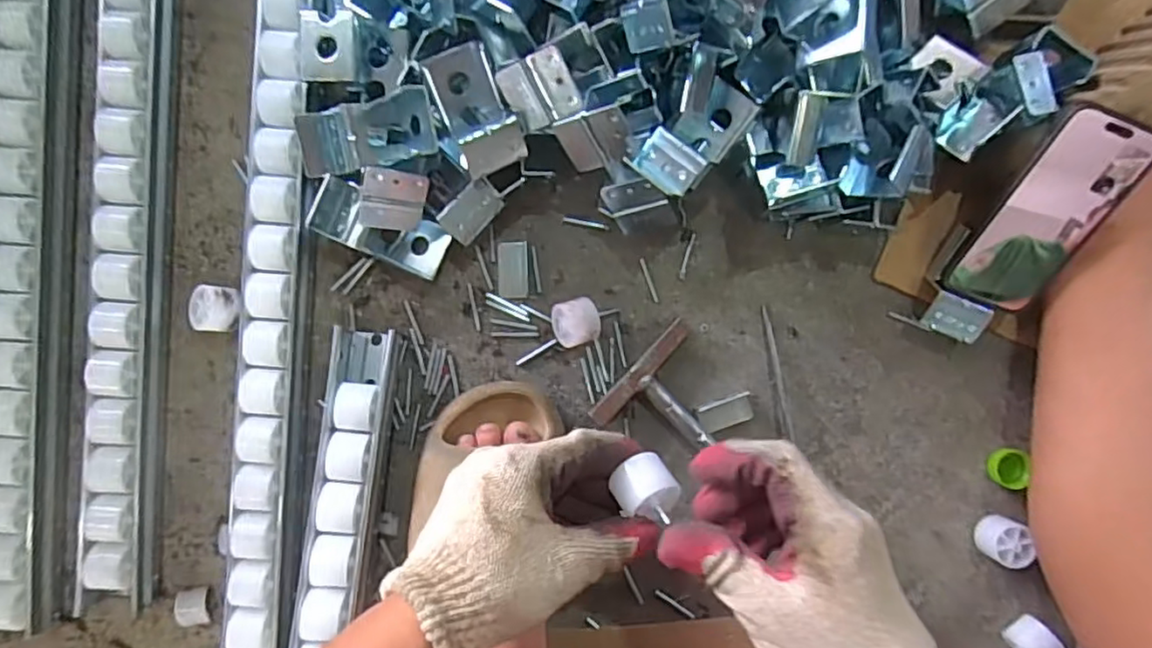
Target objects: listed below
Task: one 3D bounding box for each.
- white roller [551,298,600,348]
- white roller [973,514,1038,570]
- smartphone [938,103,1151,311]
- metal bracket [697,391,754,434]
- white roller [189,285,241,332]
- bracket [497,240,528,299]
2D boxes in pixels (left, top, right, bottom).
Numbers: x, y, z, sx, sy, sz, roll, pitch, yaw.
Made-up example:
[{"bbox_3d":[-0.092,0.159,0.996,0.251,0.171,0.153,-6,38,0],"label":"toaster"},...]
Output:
[{"bbox_3d":[0.000,-0.001,0.499,0.036,0.035,0.036,-14,90,-1],"label":"white roller"},{"bbox_3d":[0.339,0.171,0.503,0.031,0.034,0.034,0,90,-1],"label":"white roller"},{"bbox_3d":[0.335,-0.077,0.453,0.074,0.011,0.144,19,121,-6],"label":"smartphone"},{"bbox_3d":[0.121,0.071,0.509,0.046,0.012,0.024,-18,90,-1],"label":"metal bracket"},{"bbox_3d":[-0.274,-0.011,0.497,0.040,0.034,0.035,2,90,-1],"label":"white roller"},{"bbox_3d":[-0.050,-0.044,0.511,0.024,0.005,0.045,-2,90,-1],"label":"bracket"}]

